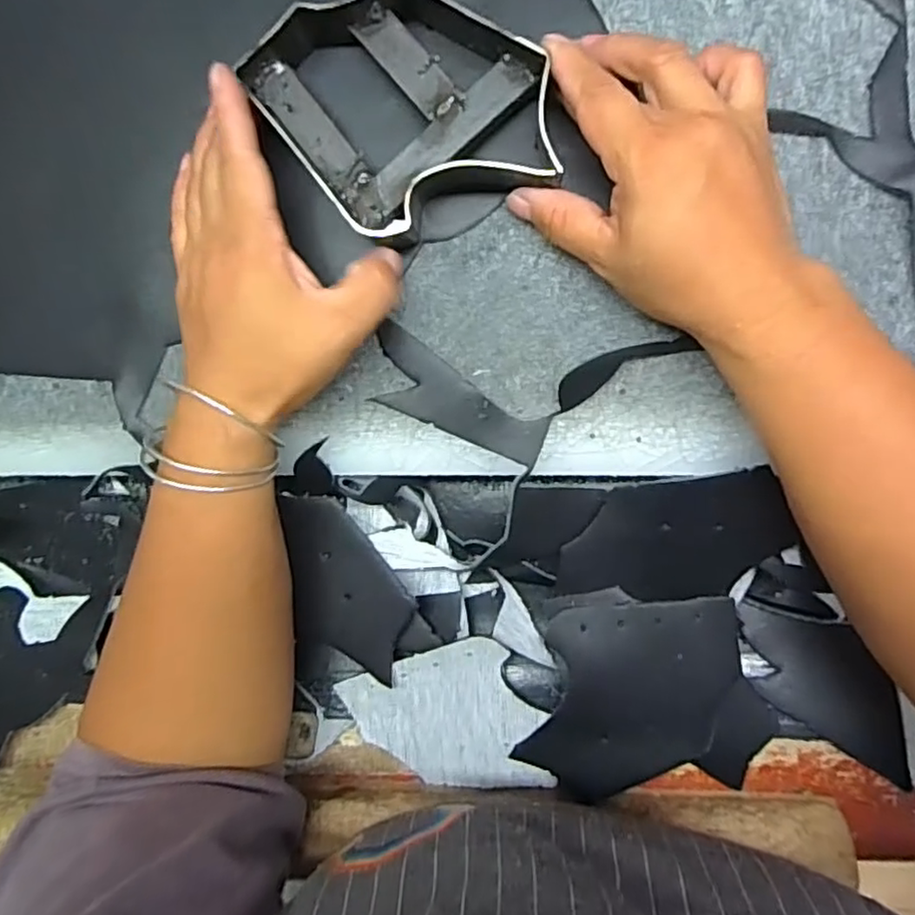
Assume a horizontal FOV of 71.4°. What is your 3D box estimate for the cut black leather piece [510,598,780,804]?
[{"bbox_3d":[0.101,0.131,0.346,0.125,0.007,0.102,-4,92,4],"label":"cut black leather piece"}]

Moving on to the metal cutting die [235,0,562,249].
[{"bbox_3d":[-0.025,-0.165,0.300,0.122,0.037,0.113,-19,94,9],"label":"metal cutting die"}]

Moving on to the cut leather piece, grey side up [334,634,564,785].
[{"bbox_3d":[-0.003,0.153,0.357,0.096,0.014,0.098,-25,93,9],"label":"cut leather piece, grey side up"}]

